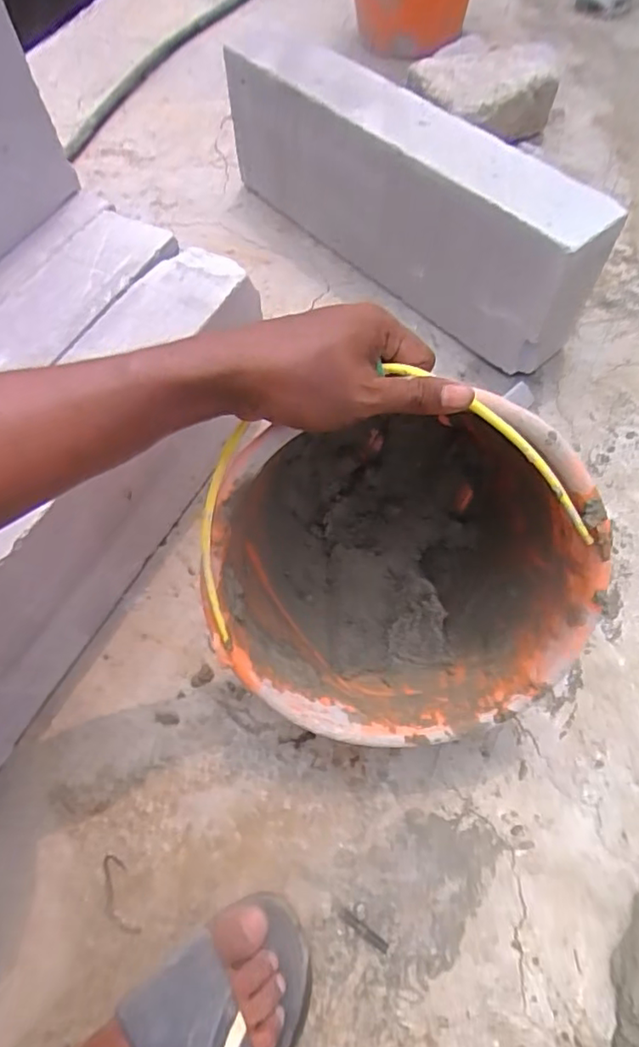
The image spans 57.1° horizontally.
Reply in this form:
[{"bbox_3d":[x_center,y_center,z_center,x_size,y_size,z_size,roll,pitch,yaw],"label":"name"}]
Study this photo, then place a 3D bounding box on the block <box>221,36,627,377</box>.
[{"bbox_3d":[0.096,-0.446,0.805,0.118,0.220,0.603,-37,66,-16],"label":"block"}]

